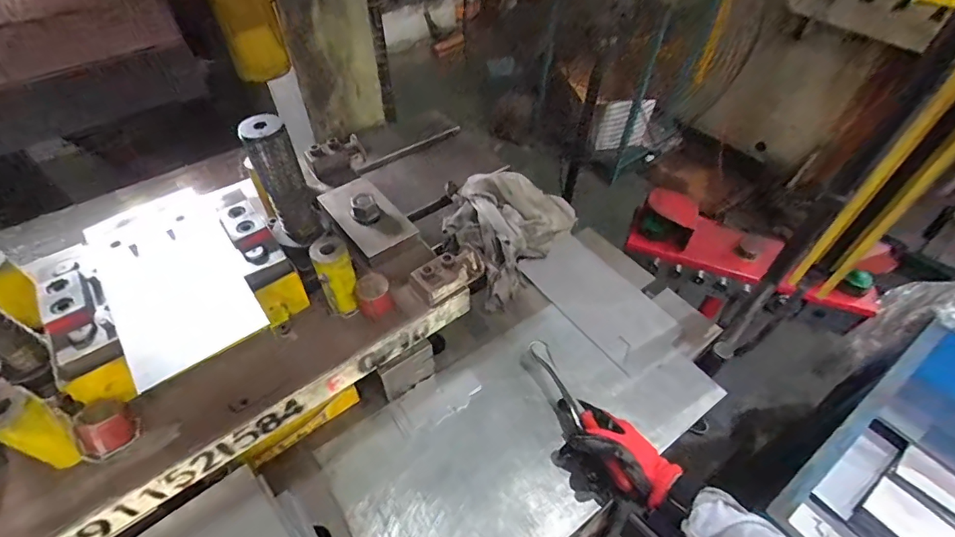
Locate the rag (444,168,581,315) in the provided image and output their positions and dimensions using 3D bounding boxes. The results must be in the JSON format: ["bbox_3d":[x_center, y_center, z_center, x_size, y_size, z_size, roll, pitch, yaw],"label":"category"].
[{"bbox_3d":[0.037,-0.069,0.798,0.180,0.073,0.257,29,55,23],"label":"rag"}]

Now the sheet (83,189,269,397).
[{"bbox_3d":[-0.331,0.000,0.499,0.126,0.009,0.256,-31,57,-24],"label":"sheet"}]

